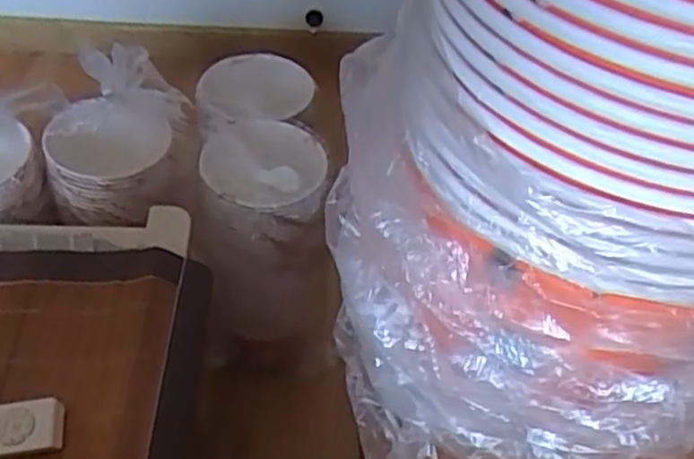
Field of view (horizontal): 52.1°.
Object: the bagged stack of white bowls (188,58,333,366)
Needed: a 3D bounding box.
[{"bbox_3d":[-0.132,-0.007,1.129,0.179,0.413,0.356,0,47,-6],"label":"bagged stack of white bowls"}]

